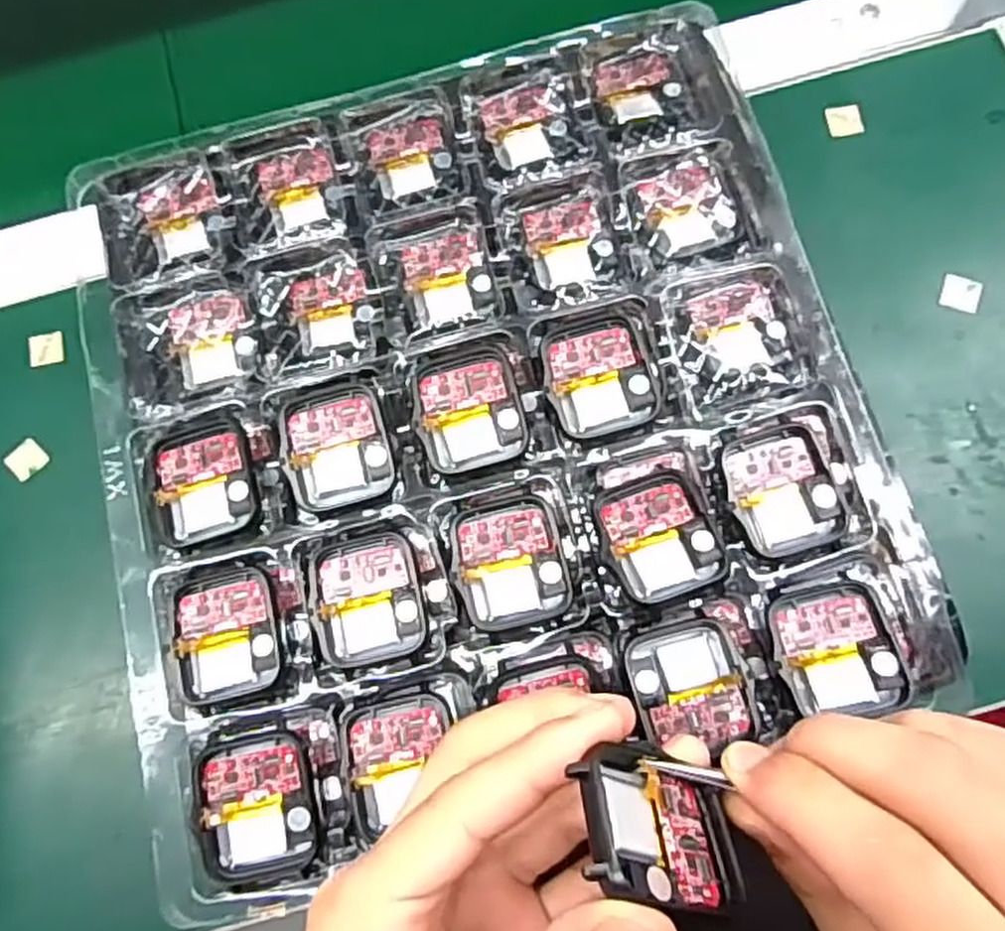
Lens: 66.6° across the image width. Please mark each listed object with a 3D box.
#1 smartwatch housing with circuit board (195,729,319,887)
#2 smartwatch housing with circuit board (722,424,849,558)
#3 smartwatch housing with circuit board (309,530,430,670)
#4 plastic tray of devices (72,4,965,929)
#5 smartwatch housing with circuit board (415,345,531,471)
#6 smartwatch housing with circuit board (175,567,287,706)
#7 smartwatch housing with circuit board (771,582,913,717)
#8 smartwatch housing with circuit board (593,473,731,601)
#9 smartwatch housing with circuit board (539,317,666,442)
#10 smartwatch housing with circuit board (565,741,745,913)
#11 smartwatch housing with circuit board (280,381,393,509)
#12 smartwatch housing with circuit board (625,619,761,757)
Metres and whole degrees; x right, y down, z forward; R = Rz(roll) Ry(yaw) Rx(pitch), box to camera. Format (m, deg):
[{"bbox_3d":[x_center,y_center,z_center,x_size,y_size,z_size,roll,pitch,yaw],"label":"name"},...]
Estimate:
[{"bbox_3d":[-0.078,0.112,0.250,0.036,0.012,0.045,-11,76,0],"label":"smartwatch housing with circuit board"},{"bbox_3d":[0.096,0.008,0.262,0.036,0.005,0.042,-18,76,-1],"label":"smartwatch housing with circuit board"},{"bbox_3d":[-0.046,0.046,0.264,0.037,0.007,0.043,-12,76,0],"label":"smartwatch housing with circuit board"},{"bbox_3d":[-0.012,-0.024,0.281,0.266,0.022,0.273,-16,76,-2],"label":"plastic tray of devices"},{"bbox_3d":[-0.012,-0.021,0.275,0.036,0.008,0.044,-15,76,-1],"label":"smartwatch housing with circuit board"},{"bbox_3d":[-0.094,0.058,0.263,0.036,0.006,0.043,-13,76,0],"label":"smartwatch housing with circuit board"},{"bbox_3d":[0.108,0.059,0.246,0.034,0.010,0.040,-11,76,0],"label":"smartwatch housing with circuit board"},{"bbox_3d":[0.053,0.024,0.257,0.036,0.005,0.043,-24,76,-3],"label":"smartwatch housing with circuit board"},{"bbox_3d":[0.036,-0.033,0.276,0.040,0.009,0.040,-15,76,0],"label":"smartwatch housing with circuit board"},{"bbox_3d":[0.038,0.086,0.184,0.046,0.005,0.036,25,36,-29],"label":"smartwatch housing with circuit board"},{"bbox_3d":[-0.060,-0.007,0.276,0.037,0.006,0.044,-13,76,0],"label":"smartwatch housing with circuit board"},{"bbox_3d":[0.061,0.073,0.251,0.034,0.009,0.041,-19,76,-2],"label":"smartwatch housing with circuit board"}]

